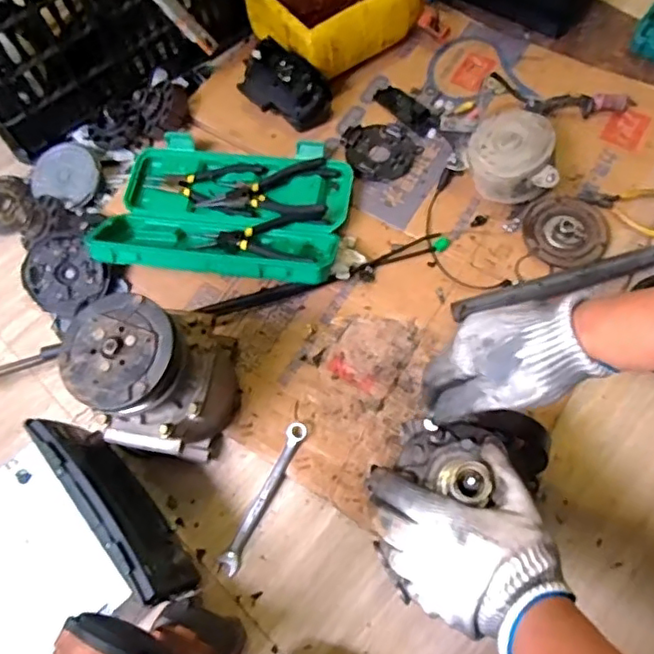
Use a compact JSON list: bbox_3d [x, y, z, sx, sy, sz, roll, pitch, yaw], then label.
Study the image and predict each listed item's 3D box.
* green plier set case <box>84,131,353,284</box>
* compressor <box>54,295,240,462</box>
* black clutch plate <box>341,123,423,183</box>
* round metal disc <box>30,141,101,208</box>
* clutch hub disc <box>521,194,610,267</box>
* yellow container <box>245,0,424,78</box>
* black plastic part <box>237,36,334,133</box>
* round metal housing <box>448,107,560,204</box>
[{"bbox_3d":[-0.124,-0.149,0.741,0.291,0.071,0.217,8,68,8],"label":"green plier set case"},{"bbox_3d":[-0.161,0.057,0.597,0.126,0.186,0.121,-2,67,4],"label":"compressor"},{"bbox_3d":[0.072,-0.232,0.794,0.100,0.013,0.088,-1,67,4],"label":"black clutch plate"},{"bbox_3d":[-0.348,-0.207,0.805,0.101,0.022,0.083,19,69,12],"label":"round metal disc"},{"bbox_3d":[0.289,-0.117,0.729,0.097,0.023,0.097,-2,67,4],"label":"clutch hub disc"},{"bbox_3d":[0.015,-0.453,0.854,0.214,0.099,0.188,-30,70,-8],"label":"yellow container"},{"bbox_3d":[-0.055,-0.320,0.801,0.117,0.081,0.072,31,74,14],"label":"black plastic part"},{"bbox_3d":[0.218,-0.212,0.744,0.117,0.076,0.097,14,68,7],"label":"round metal housing"}]

